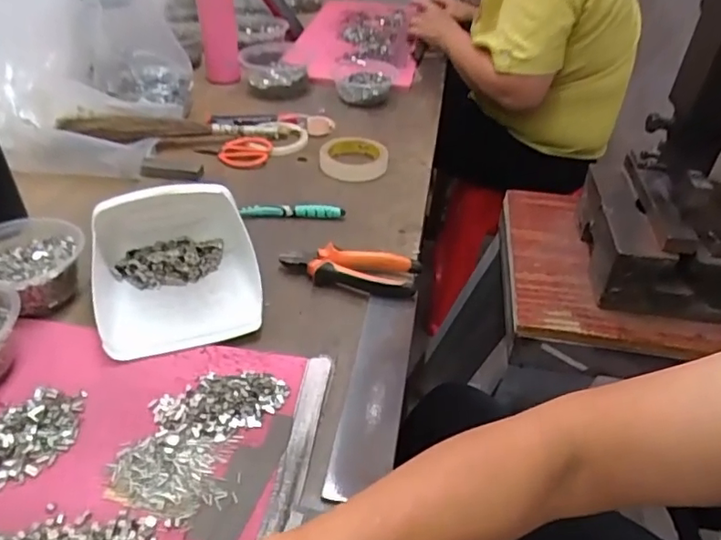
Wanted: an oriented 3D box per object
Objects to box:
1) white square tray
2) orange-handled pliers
[{"bbox_3d":[-0.186,-0.013,0.562,0.157,0.078,0.178,-10,40,-15],"label":"white square tray"},{"bbox_3d":[-0.012,-0.002,0.613,0.148,0.022,0.057,9,39,9],"label":"orange-handled pliers"}]

